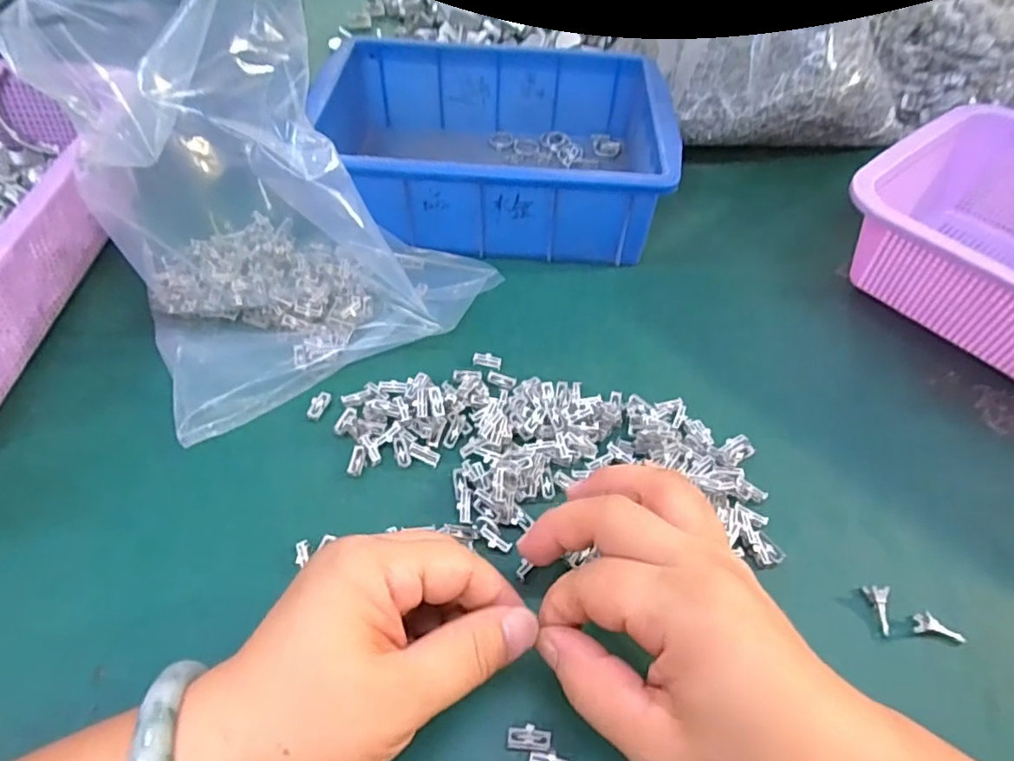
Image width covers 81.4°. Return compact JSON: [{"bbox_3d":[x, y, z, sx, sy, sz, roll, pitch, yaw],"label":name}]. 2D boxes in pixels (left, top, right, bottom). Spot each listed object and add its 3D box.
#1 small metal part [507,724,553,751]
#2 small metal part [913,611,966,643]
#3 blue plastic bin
[{"bbox_3d":[0.009,0.139,0.229,0.017,0.005,0.008,4,53,0],"label":"small metal part"},{"bbox_3d":[0.191,0.108,0.260,0.022,0.009,0.009,10,53,4],"label":"small metal part"},{"bbox_3d":[-0.008,-0.169,0.429,0.229,0.071,0.169,5,53,0],"label":"blue plastic bin"}]

